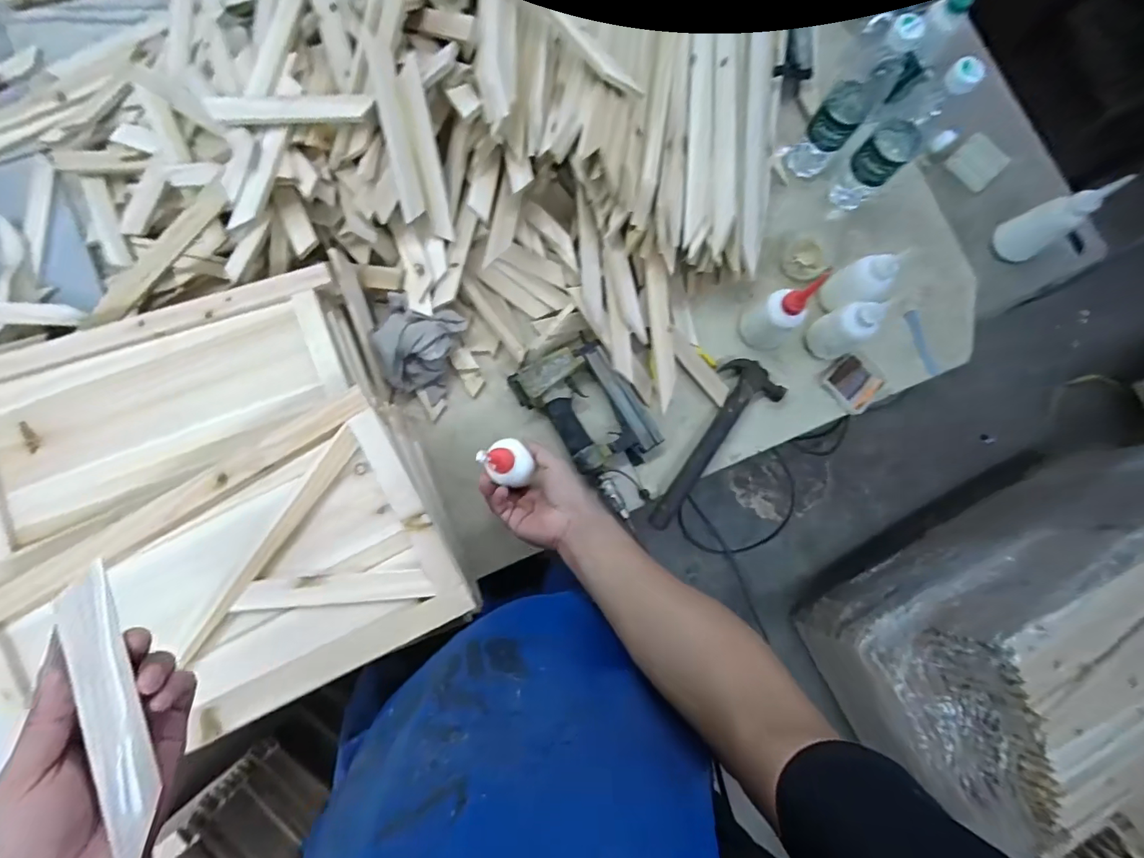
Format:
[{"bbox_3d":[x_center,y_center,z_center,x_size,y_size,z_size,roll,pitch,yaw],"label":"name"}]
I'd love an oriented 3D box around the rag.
[{"bbox_3d":[-0.214,-0.112,0.659,0.108,0.056,0.121,18,83,-2],"label":"rag"}]

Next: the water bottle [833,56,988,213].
[{"bbox_3d":[0.431,-0.380,0.649,0.059,0.232,0.059,0,84,-4],"label":"water bottle"}]

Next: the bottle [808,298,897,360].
[{"bbox_3d":[0.374,-0.136,0.671,0.047,0.111,0.059,-28,86,-7],"label":"bottle"}]

